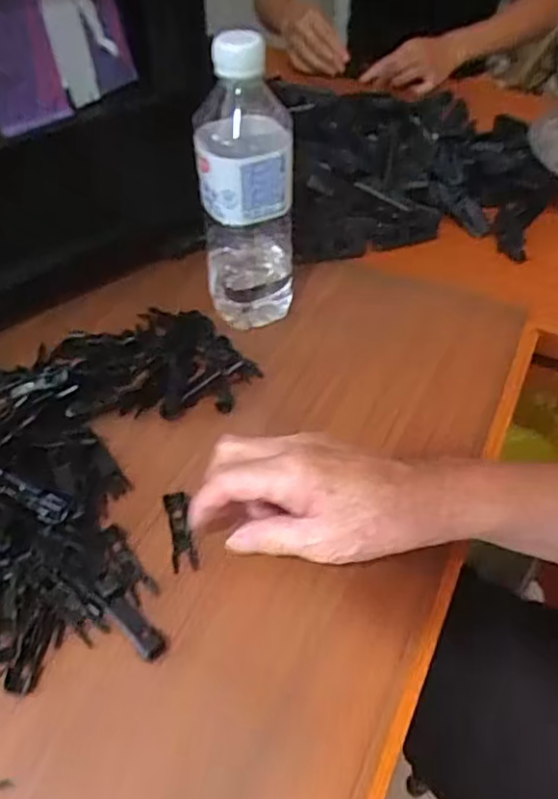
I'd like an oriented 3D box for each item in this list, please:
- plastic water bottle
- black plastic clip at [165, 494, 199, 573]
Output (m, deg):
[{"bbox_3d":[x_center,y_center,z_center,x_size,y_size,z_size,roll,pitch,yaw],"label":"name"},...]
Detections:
[{"bbox_3d":[-0.022,-0.145,0.465,0.070,0.214,0.056,-4,48,-4],"label":"plastic water bottle"},{"bbox_3d":[-0.061,0.081,0.396,0.016,0.005,0.055,-9,52,-11],"label":"black plastic clip"}]

